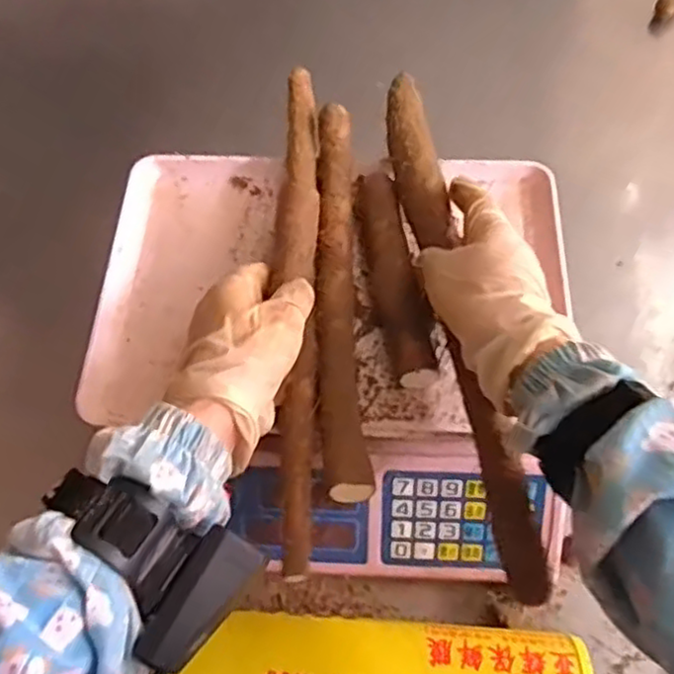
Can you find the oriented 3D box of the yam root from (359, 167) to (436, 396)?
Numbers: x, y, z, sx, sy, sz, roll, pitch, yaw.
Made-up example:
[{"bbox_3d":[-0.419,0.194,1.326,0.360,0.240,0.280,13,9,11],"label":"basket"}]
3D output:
[{"bbox_3d":[0.039,-0.044,0.505,0.030,0.026,0.168,-11,62,-2],"label":"yam root"}]

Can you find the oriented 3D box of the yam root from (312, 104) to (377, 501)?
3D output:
[{"bbox_3d":[0.001,-0.036,0.502,0.032,0.032,0.310,-1,61,-1],"label":"yam root"}]

